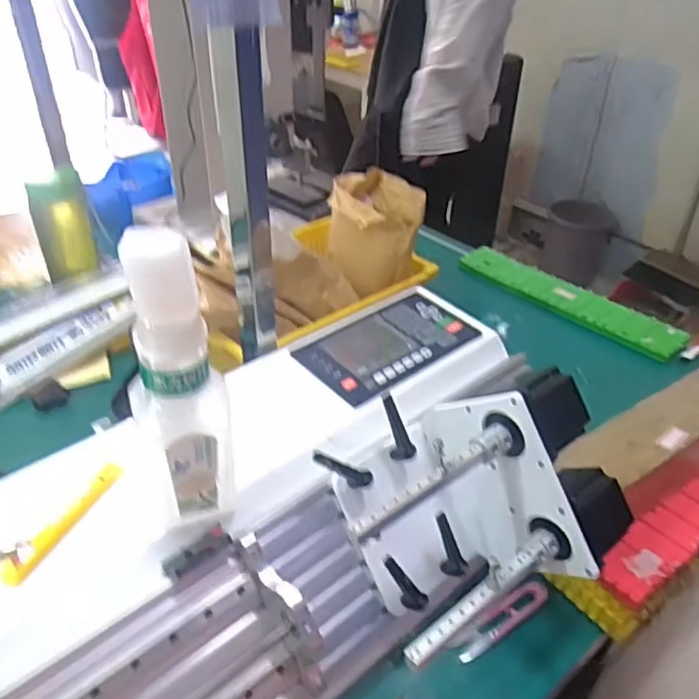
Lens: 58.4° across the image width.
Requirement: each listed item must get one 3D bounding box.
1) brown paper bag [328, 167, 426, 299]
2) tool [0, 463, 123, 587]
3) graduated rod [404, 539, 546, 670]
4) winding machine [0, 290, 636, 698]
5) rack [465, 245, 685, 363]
[{"bbox_3d":[0.032,-0.150,0.805,0.127,0.167,0.079,23,35,16],"label":"brown paper bag"},{"bbox_3d":[-0.232,0.138,0.393,0.043,0.016,0.207,29,44,32],"label":"tool"},{"bbox_3d":[0.085,0.162,0.406,0.124,0.007,0.014,-23,43,-30],"label":"graduated rod"},{"bbox_3d":[-0.118,0.182,0.390,0.785,0.204,0.295,-27,45,-33],"label":"winding machine"},{"bbox_3d":[0.316,-0.080,0.923,0.078,0.022,0.345,-26,44,-32],"label":"rack"}]

